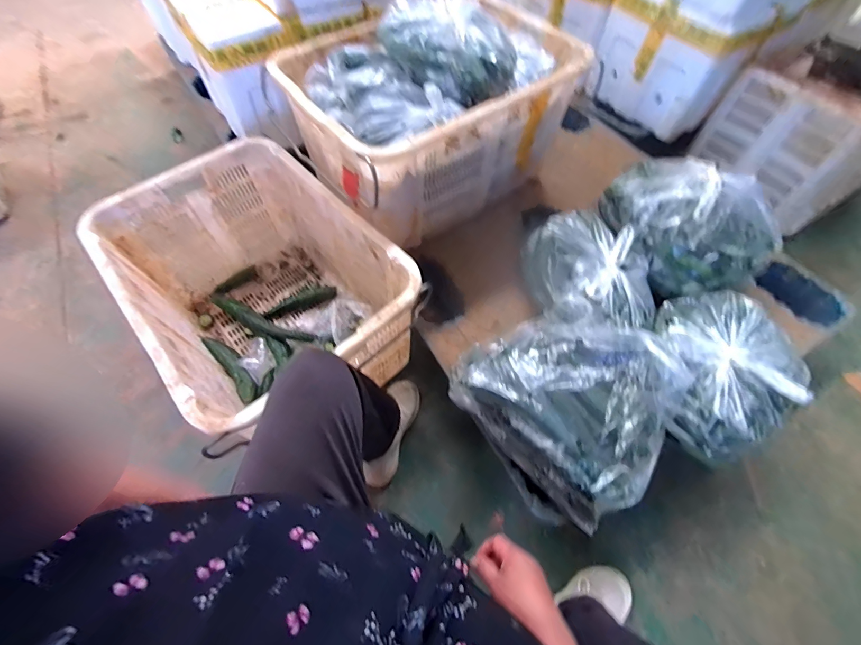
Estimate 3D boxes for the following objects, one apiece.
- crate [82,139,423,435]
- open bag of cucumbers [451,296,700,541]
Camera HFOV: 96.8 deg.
[{"bbox_3d":[-0.382,-0.060,0.929,0.468,0.359,0.669,-36,65,-21],"label":"crate"},{"bbox_3d":[0.273,0.150,0.739,0.345,0.187,0.356,-33,64,-20],"label":"open bag of cucumbers"}]

